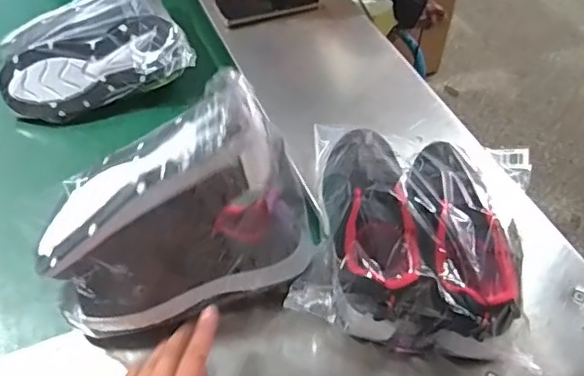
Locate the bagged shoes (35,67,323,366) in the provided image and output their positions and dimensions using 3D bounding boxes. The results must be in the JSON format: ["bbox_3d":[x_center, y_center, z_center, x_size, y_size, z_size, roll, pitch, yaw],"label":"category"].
[{"bbox_3d":[-0.109,0.022,0.543,0.251,0.213,0.141,-17,54,-15],"label":"bagged shoes"}]

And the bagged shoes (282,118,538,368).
[{"bbox_3d":[0.123,0.032,0.596,0.221,0.082,0.258,8,52,6],"label":"bagged shoes"}]

